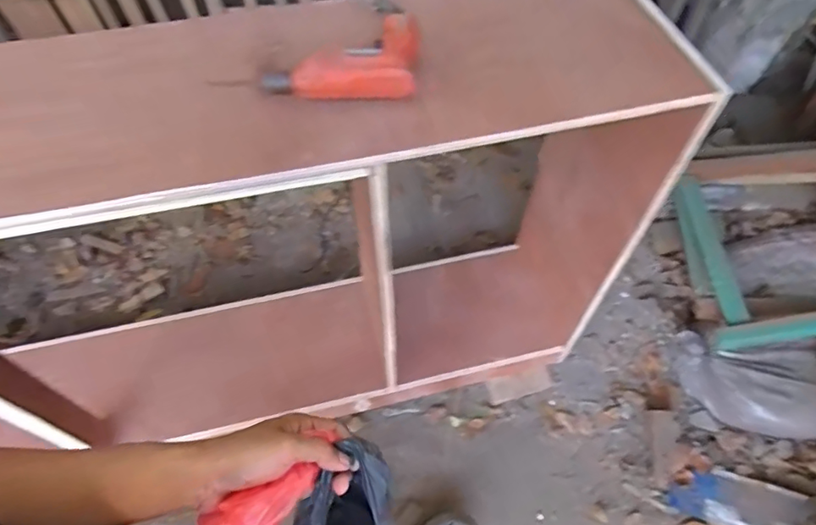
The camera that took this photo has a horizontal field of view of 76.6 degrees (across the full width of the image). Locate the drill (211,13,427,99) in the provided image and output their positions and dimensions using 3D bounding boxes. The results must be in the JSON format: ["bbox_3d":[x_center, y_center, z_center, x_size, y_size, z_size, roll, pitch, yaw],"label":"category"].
[{"bbox_3d":[-0.124,-0.312,0.779,0.277,0.061,0.170,0,55,0],"label":"drill"}]

